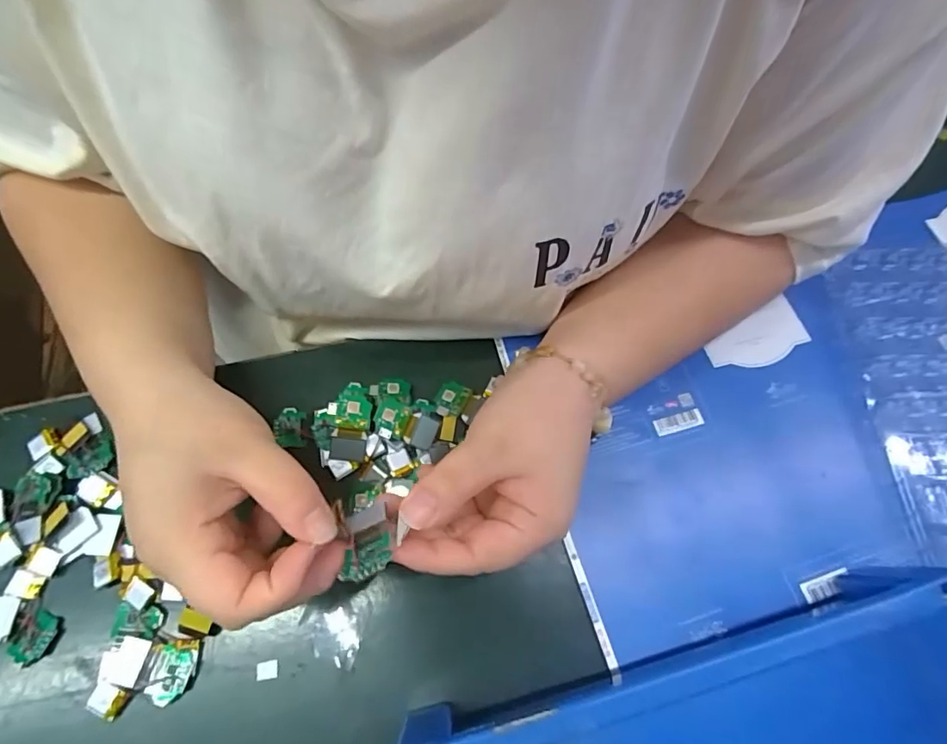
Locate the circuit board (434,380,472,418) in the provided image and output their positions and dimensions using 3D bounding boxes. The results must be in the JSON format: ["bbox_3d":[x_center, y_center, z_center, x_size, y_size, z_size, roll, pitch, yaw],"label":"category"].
[{"bbox_3d":[-0.014,0.016,0.327,0.020,0.004,0.021,26,70,7],"label":"circuit board"}]

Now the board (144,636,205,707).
[{"bbox_3d":[-0.157,0.156,0.264,0.022,0.004,0.030,3,69,-1],"label":"board"}]

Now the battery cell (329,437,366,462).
[{"bbox_3d":[-0.076,0.047,0.309,0.020,0.004,0.014,5,93,-8],"label":"battery cell"}]

